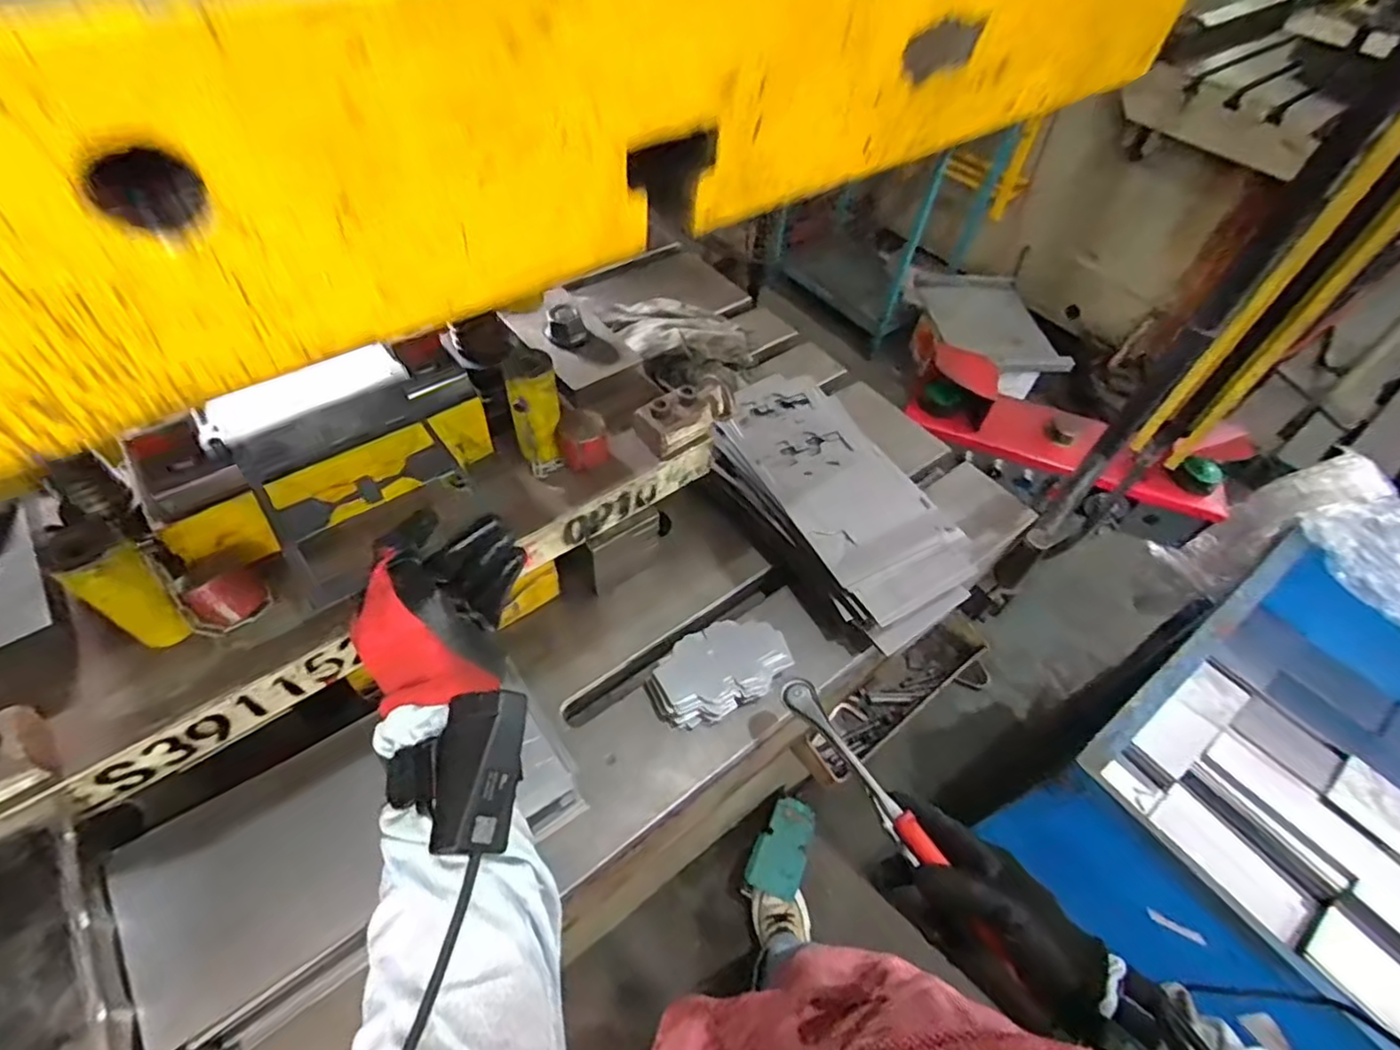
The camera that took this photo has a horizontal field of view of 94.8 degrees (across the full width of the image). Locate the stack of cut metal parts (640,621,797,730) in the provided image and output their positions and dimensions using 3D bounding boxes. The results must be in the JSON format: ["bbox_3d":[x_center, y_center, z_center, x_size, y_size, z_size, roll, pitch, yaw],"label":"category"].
[{"bbox_3d":[0.017,0.129,0.578,0.126,0.028,0.074,-23,57,-20],"label":"stack of cut metal parts"}]

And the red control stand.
[{"bbox_3d":[0.658,-0.159,1.138,0.552,0.129,0.106,22,54,13],"label":"red control stand"}]

